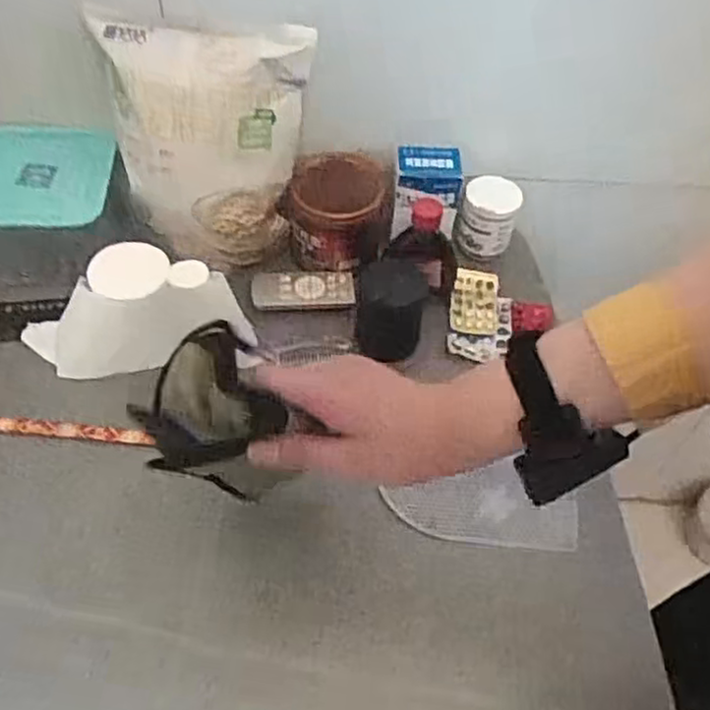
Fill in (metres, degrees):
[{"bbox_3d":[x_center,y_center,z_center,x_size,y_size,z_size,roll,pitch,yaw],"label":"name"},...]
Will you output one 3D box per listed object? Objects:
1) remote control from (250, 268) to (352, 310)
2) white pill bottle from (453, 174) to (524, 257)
[{"bbox_3d":[-0.054,-0.072,0.775,0.109,0.021,0.038,-10,54,-10],"label":"remote control"},{"bbox_3d":[0.148,-0.153,0.803,0.060,0.069,0.068,20,55,12],"label":"white pill bottle"}]

